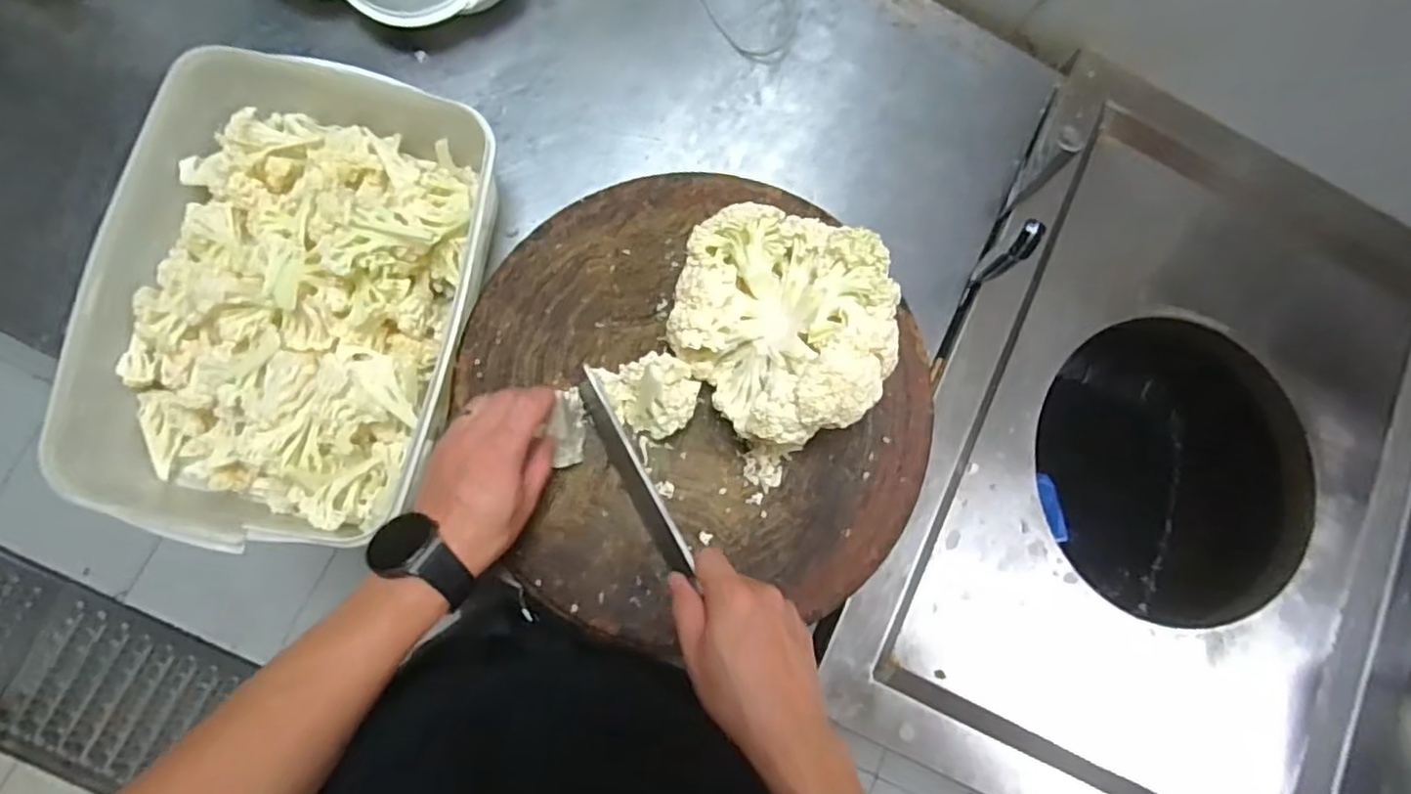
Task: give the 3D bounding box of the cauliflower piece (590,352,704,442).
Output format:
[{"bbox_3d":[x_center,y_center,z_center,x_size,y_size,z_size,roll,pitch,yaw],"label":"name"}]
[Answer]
[{"bbox_3d":[-0.044,-0.003,0.545,0.068,0.048,0.073,1,82,-8],"label":"cauliflower piece"}]

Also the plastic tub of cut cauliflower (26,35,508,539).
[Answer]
[{"bbox_3d":[-0.346,-0.086,0.585,0.269,0.130,0.399,9,81,-6],"label":"plastic tub of cut cauliflower"}]

